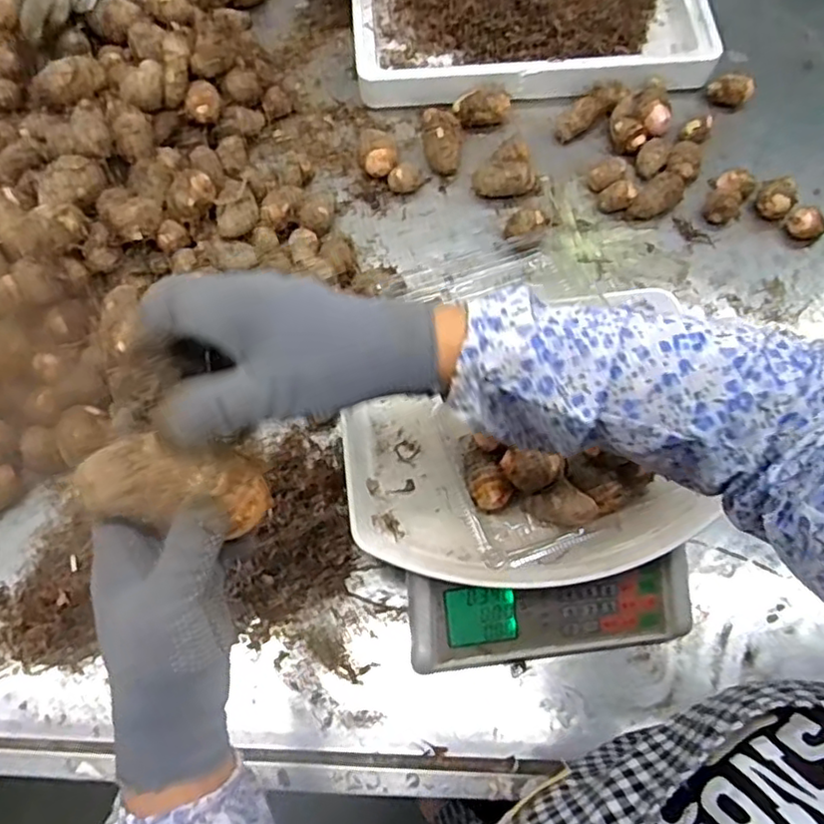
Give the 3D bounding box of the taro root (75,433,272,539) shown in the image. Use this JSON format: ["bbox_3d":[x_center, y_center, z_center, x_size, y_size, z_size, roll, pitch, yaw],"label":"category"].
[{"bbox_3d":[-0.115,0.037,0.326,0.087,0.031,0.040,9,66,-26],"label":"taro root"}]

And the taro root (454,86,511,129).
[{"bbox_3d":[0.083,-0.361,0.773,0.063,0.038,0.032,-3,68,-1],"label":"taro root"}]

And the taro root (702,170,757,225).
[{"bbox_3d":[0.344,-0.233,0.716,0.043,0.028,0.064,23,70,9],"label":"taro root"}]

